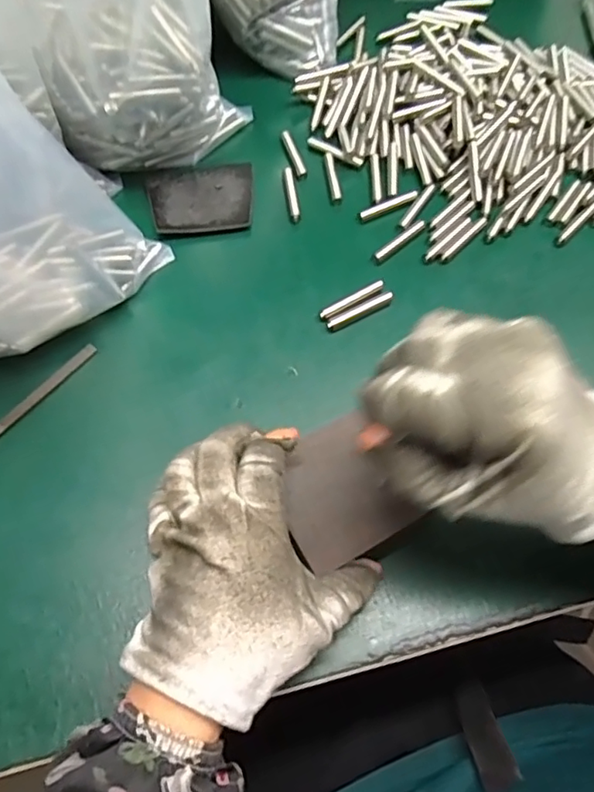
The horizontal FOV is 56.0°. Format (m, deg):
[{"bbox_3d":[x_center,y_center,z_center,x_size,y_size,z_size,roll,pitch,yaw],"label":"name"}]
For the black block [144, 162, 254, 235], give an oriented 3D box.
[{"bbox_3d":[-0.069,-0.146,0.409,0.076,0.006,0.065,-10,64,-6],"label":"black block"}]

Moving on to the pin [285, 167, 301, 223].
[{"bbox_3d":[-0.004,-0.148,0.408,0.007,0.004,0.050,-6,64,-4],"label":"pin"}]

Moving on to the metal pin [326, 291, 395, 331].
[{"bbox_3d":[0.041,-0.056,0.365,0.047,0.008,0.007,-26,68,-11],"label":"metal pin"}]

